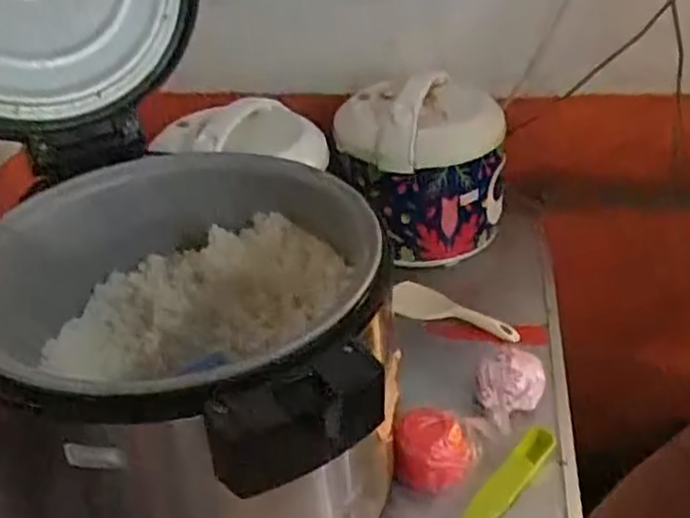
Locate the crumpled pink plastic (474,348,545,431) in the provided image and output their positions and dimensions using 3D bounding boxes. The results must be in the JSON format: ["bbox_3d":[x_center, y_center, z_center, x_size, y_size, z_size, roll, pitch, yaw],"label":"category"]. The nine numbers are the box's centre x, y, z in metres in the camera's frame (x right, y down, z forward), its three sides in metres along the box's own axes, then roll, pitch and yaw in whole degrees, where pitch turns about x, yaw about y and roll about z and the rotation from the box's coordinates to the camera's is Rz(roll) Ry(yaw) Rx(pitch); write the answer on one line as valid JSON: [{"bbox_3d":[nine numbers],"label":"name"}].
[{"bbox_3d":[0.197,0.148,0.870,0.091,0.048,0.068,-24,39,-28],"label":"crumpled pink plastic"}]

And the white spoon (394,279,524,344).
[{"bbox_3d":[0.150,0.070,1.024,0.189,0.019,0.072,13,37,23],"label":"white spoon"}]

